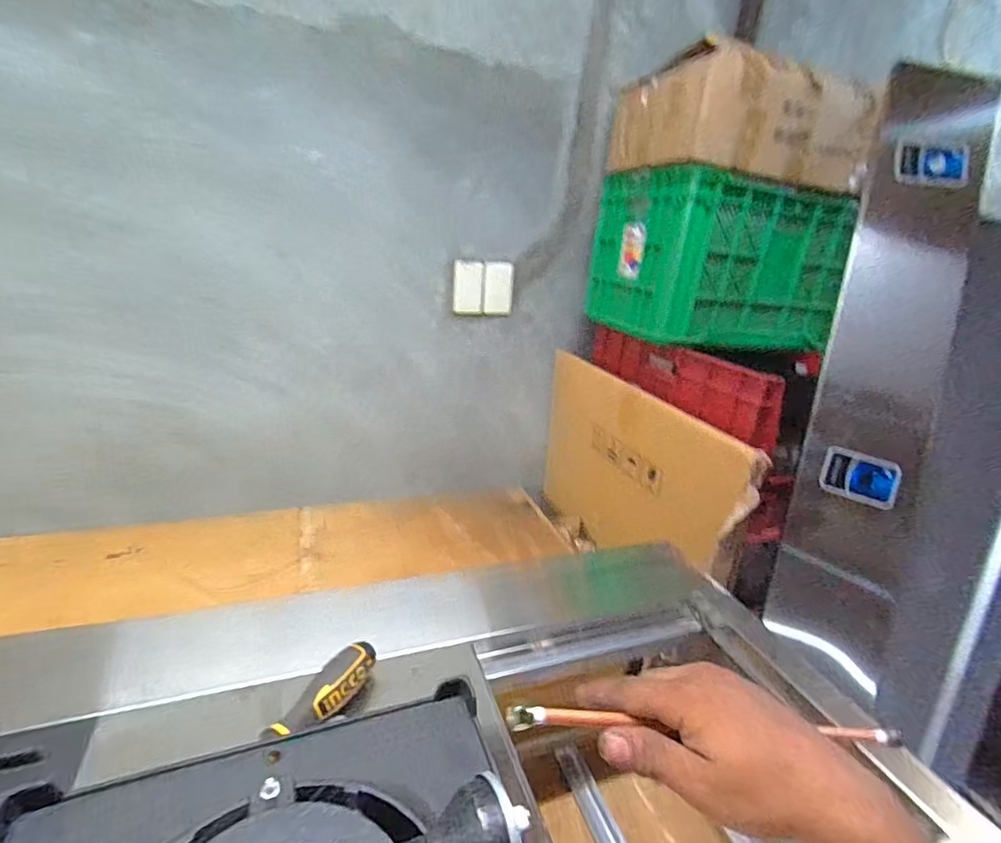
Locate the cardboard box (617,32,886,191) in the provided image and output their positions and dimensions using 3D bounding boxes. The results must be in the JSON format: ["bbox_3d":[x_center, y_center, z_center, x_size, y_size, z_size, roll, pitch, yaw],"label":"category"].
[{"bbox_3d":[0.472,-0.591,1.029,0.369,0.177,0.343,-2,22,-21],"label":"cardboard box"}]

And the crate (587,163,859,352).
[{"bbox_3d":[0.464,-0.348,1.117,0.408,0.305,0.356,-2,22,-21],"label":"crate"}]

